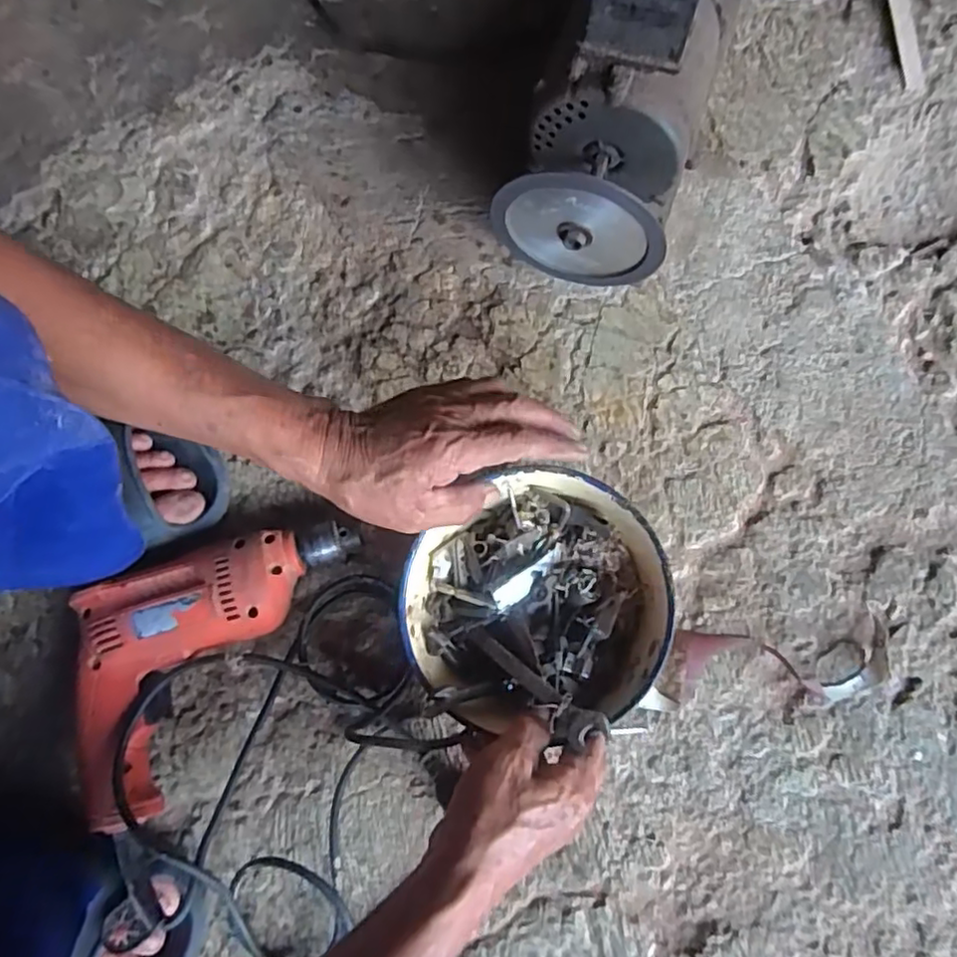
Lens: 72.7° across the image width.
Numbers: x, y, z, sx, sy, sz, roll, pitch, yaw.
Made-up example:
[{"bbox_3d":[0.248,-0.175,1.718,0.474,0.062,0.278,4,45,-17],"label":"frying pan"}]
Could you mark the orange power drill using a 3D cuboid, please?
[{"bbox_3d":[-0.218,0.110,0.485,0.132,0.058,0.256,33,80,7],"label":"orange power drill"}]

